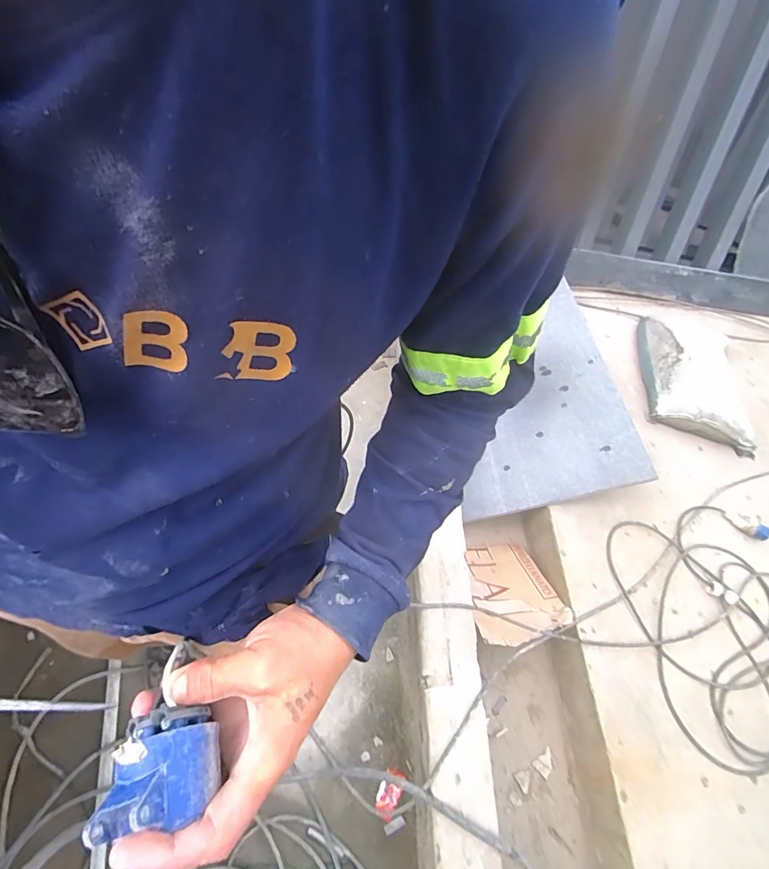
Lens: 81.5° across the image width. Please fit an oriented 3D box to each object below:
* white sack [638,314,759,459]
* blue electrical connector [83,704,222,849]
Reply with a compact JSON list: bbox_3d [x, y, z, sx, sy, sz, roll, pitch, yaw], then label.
[{"bbox_3d":[1.085,-0.223,1.572,0.300,0.176,0.579,6,58,-2],"label":"white sack"},{"bbox_3d":[-0.110,0.161,0.217,0.046,0.034,0.046,-8,61,-7],"label":"blue electrical connector"}]

